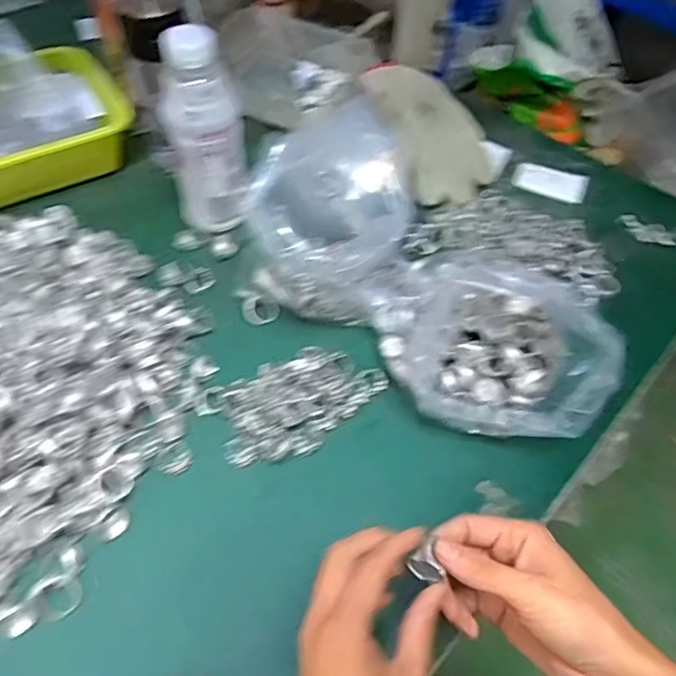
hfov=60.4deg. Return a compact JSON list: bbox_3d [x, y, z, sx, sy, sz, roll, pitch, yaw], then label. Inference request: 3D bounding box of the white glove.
[{"bbox_3d":[0.114,-0.247,0.684,0.114,0.026,0.185,-18,77,-24],"label":"white glove"}]

